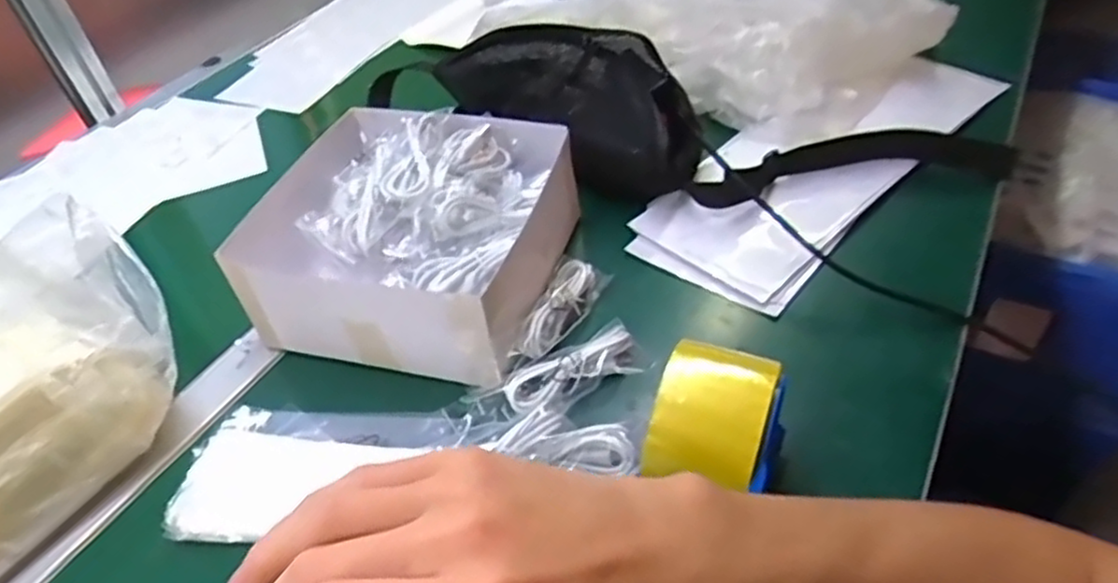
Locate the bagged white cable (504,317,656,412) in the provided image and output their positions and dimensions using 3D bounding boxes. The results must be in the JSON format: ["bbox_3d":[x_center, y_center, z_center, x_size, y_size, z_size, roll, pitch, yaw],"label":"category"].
[{"bbox_3d":[0.014,0.059,0.501,0.100,0.031,0.046,-28,48,-19],"label":"bagged white cable"}]

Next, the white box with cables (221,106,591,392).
[{"bbox_3d":[-0.115,-0.049,0.561,0.217,0.092,0.203,8,47,15],"label":"white box with cables"}]

